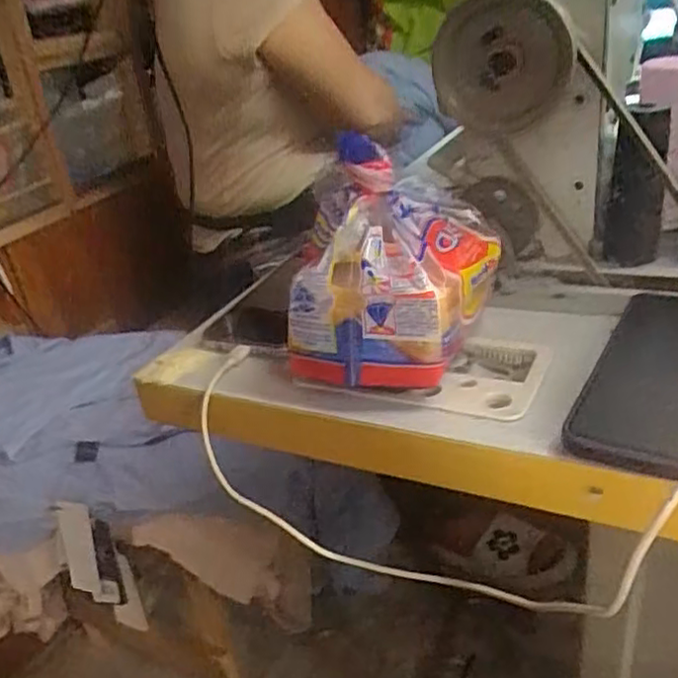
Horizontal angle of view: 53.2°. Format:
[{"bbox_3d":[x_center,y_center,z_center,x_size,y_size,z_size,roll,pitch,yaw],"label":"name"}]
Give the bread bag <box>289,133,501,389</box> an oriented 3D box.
[{"bbox_3d":[0.028,-0.046,0.417,0.122,0.117,0.112,4,31,20],"label":"bread bag"}]

